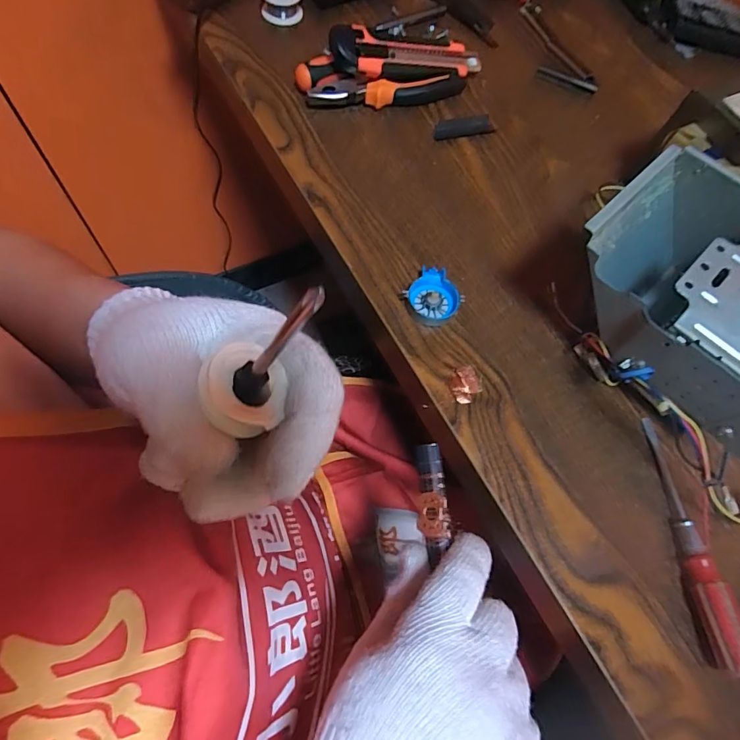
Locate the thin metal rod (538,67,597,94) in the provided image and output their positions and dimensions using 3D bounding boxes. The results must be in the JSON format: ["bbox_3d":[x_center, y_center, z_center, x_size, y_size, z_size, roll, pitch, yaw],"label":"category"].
[{"bbox_3d":[0.210,-0.309,0.489,0.065,0.009,0.008,25,65,5],"label":"thin metal rod"}]

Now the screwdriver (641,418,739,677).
[{"bbox_3d":[0.203,0.103,0.291,0.019,0.026,0.148,1,65,-6],"label":"screwdriver"}]

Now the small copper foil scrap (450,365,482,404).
[{"bbox_3d":[0.069,0.011,0.331,0.021,0.006,0.024,-18,68,-15],"label":"small copper foil scrap"}]

